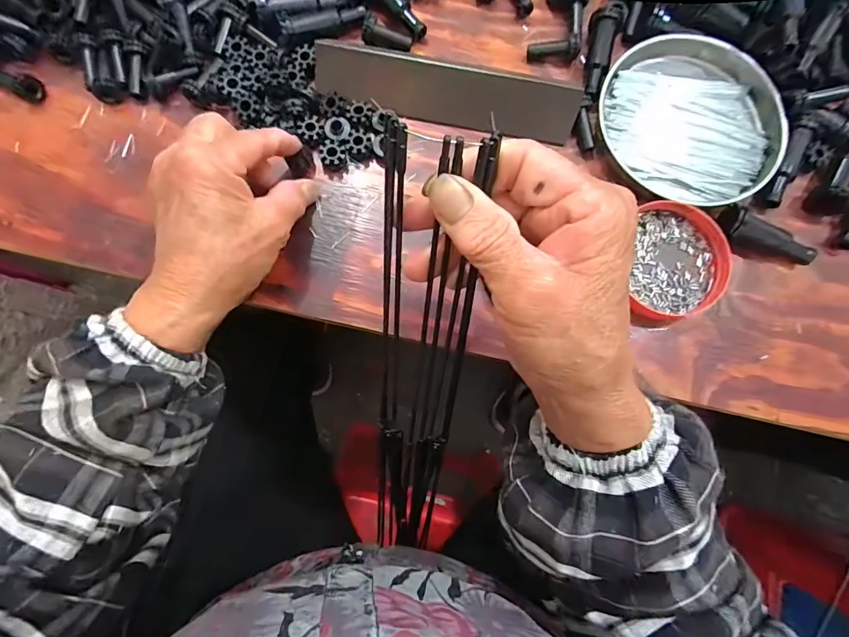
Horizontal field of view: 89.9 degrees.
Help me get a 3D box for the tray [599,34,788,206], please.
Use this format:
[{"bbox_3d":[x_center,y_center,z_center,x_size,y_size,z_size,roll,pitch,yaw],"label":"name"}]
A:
[{"bbox_3d":[0.201,-0.153,0.318,0.132,0.015,0.132,0,78,-1],"label":"tray"}]

